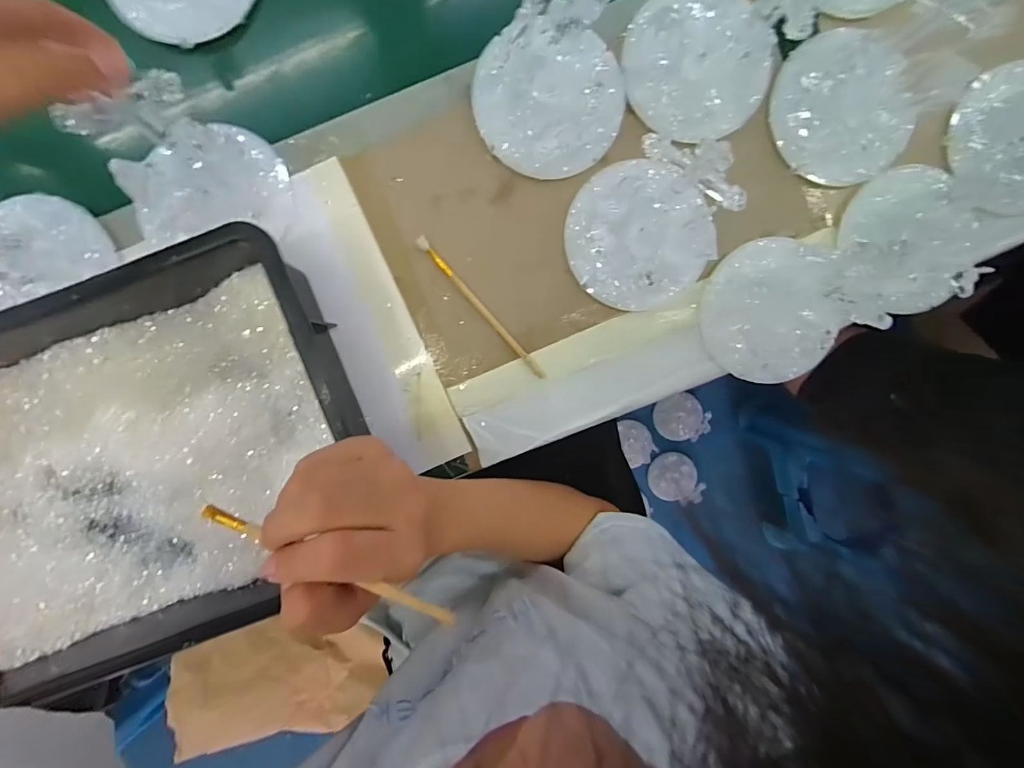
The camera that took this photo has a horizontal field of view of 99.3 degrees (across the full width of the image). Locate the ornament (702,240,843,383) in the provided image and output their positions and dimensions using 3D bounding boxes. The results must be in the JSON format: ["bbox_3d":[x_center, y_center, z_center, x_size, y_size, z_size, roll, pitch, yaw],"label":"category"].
[{"bbox_3d":[0.235,-0.066,0.396,0.112,0.010,0.125,-9,94,7],"label":"ornament"}]

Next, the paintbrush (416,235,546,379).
[{"bbox_3d":[-0.026,-0.069,0.398,0.011,0.008,0.167,-43,93,0],"label":"paintbrush"}]

